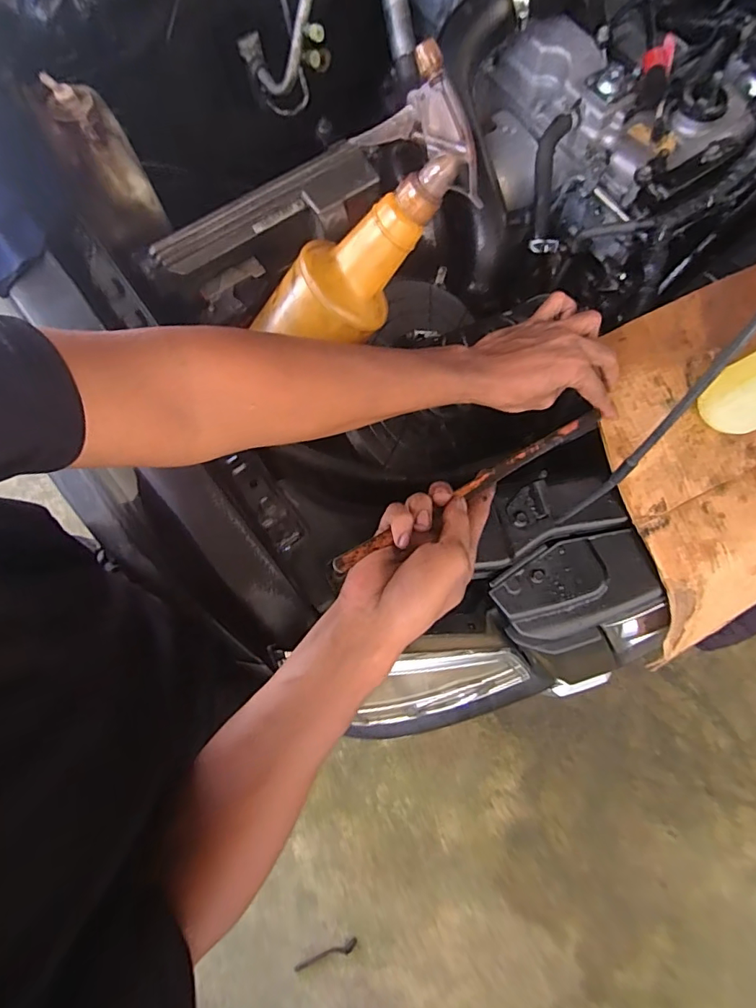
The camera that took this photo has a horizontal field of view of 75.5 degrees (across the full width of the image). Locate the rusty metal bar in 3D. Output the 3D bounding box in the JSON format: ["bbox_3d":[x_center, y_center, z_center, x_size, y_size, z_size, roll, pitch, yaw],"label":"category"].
[{"bbox_3d":[0.094,-0.021,0.427,0.307,0.022,0.014,-28,80,-25],"label":"rusty metal bar"}]

